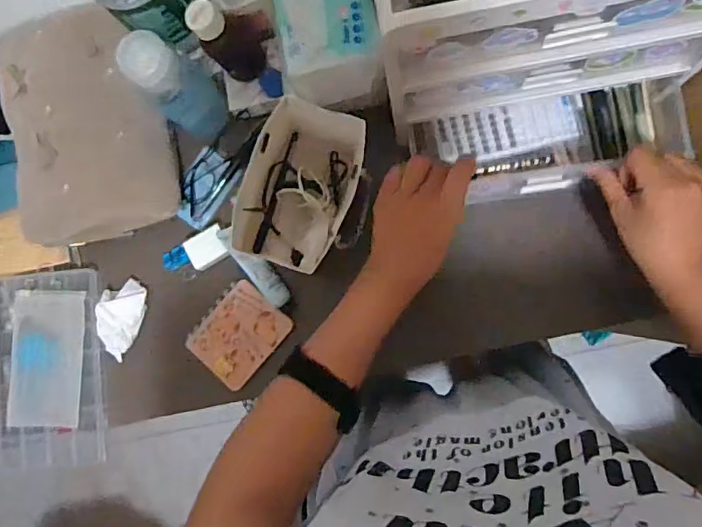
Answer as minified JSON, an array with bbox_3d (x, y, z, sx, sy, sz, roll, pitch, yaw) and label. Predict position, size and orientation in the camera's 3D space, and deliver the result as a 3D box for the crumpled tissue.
[{"bbox_3d":[-0.264,0.063,0.610,0.048,0.019,0.087,8,87,7],"label":"crumpled tissue"}]

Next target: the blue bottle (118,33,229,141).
[{"bbox_3d":[-0.178,-0.182,0.542,0.061,0.159,0.052,-45,83,2],"label":"blue bottle"}]

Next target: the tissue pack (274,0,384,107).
[{"bbox_3d":[-0.023,-0.229,0.479,0.087,0.056,0.155,-8,85,6],"label":"tissue pack"}]

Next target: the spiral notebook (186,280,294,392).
[{"bbox_3d":[-0.125,0.078,0.595,0.084,0.022,0.104,40,91,7],"label":"spiral notebook"}]

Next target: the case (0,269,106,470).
[{"bbox_3d":[-0.353,0.121,0.615,0.146,0.024,0.222,-9,85,6],"label":"case"}]

